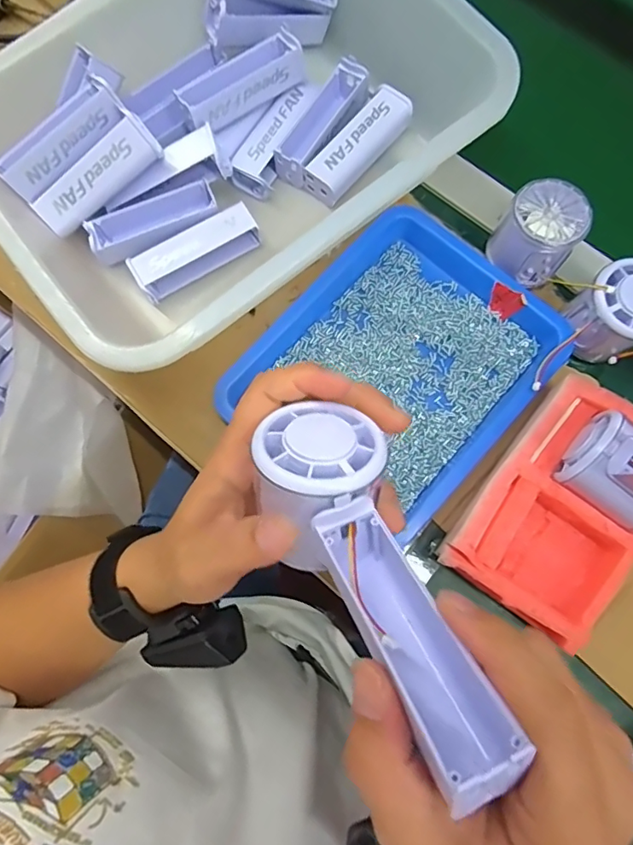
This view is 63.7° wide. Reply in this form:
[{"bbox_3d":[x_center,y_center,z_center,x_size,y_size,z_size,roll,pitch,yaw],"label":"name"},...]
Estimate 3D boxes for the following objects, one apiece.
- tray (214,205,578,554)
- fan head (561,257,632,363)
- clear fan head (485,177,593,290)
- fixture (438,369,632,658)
[{"bbox_3d":[0.064,-0.047,0.374,0.175,0.029,0.212,41,81,9],"label":"tray"},{"bbox_3d":[0.212,-0.078,0.360,0.054,0.051,0.055,0,78,1],"label":"fan head"},{"bbox_3d":[0.164,-0.140,0.377,0.055,0.046,0.055,35,80,8],"label":"clear fan head"},{"bbox_3d":[0.161,0.053,0.337,0.096,0.046,0.155,37,81,8],"label":"fixture"}]

